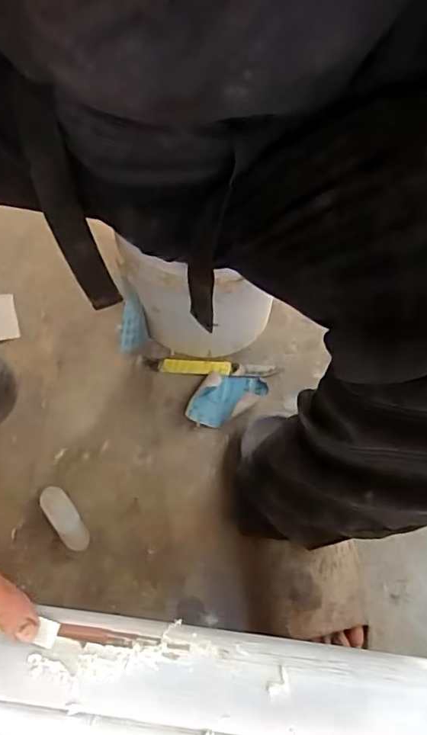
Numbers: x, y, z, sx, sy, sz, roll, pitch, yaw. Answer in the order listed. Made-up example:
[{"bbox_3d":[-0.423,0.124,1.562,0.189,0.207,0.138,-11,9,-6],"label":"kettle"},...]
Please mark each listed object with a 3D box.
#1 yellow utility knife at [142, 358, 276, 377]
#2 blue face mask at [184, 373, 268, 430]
[{"bbox_3d":[-0.005,0.000,0.697,0.154,0.008,0.023,4,58,2],"label":"yellow utility knife"},{"bbox_3d":[0.012,0.031,0.662,0.095,0.023,0.051,-29,63,-17],"label":"blue face mask"}]

